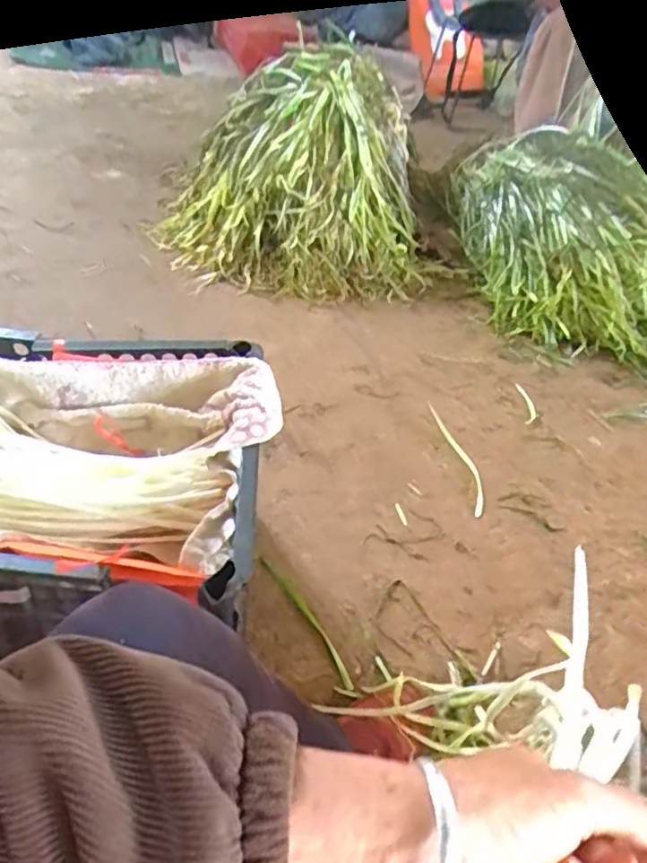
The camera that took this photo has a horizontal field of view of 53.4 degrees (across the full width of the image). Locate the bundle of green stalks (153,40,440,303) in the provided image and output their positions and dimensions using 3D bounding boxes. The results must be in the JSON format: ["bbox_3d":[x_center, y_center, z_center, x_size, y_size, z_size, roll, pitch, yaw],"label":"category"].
[{"bbox_3d":[-0.075,-0.619,1.478,0.585,0.328,0.652,-1,42,-9],"label":"bundle of green stalks"}]

